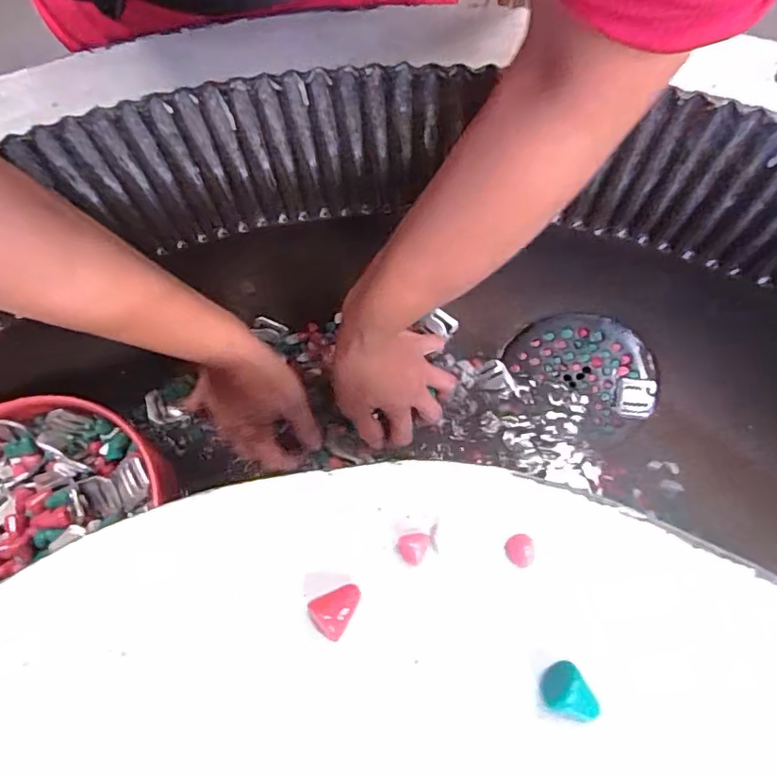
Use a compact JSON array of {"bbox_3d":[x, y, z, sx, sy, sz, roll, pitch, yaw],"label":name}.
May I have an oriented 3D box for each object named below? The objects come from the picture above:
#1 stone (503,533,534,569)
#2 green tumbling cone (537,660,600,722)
[{"bbox_3d":[0.042,0.052,0.174,0.008,0.004,0.010,-8,69,0],"label":"stone"},{"bbox_3d":[0.051,0.088,0.157,0.012,0.011,0.017,-33,71,-10],"label":"green tumbling cone"}]

